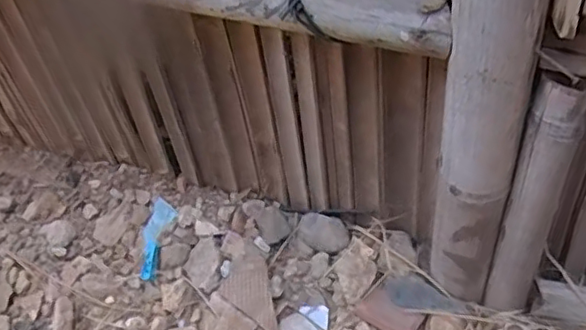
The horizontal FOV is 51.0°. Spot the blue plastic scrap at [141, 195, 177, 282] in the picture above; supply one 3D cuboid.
[{"bbox_3d":[-0.201,0.109,0.899,0.043,0.008,0.123,4,63,9],"label":"blue plastic scrap"}]

